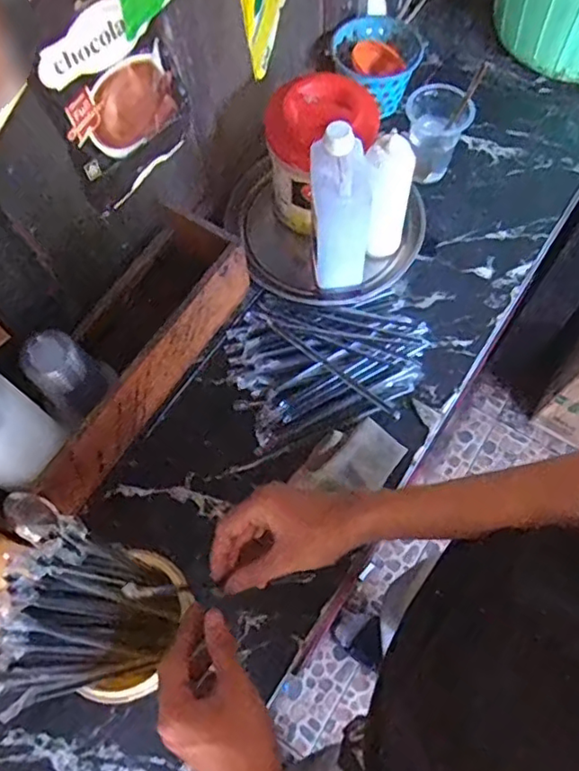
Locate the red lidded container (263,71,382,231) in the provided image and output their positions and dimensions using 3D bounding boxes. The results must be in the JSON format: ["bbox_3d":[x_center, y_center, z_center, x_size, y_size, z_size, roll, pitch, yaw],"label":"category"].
[{"bbox_3d":[0.045,-0.307,0.806,0.132,0.157,0.129,-1,67,2],"label":"red lidded container"}]

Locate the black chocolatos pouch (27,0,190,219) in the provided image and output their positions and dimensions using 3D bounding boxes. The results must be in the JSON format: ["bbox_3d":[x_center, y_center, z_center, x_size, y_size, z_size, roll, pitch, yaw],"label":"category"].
[{"bbox_3d":[-0.098,-0.168,0.355,0.020,0.130,0.091,38,73,16],"label":"black chocolatos pouch"}]

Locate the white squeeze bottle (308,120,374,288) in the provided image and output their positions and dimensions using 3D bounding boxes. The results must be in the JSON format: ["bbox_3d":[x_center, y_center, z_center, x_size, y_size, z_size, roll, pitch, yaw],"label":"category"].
[{"bbox_3d":[0.063,-0.210,0.742,0.071,0.215,0.094,-2,67,1],"label":"white squeeze bottle"}]

